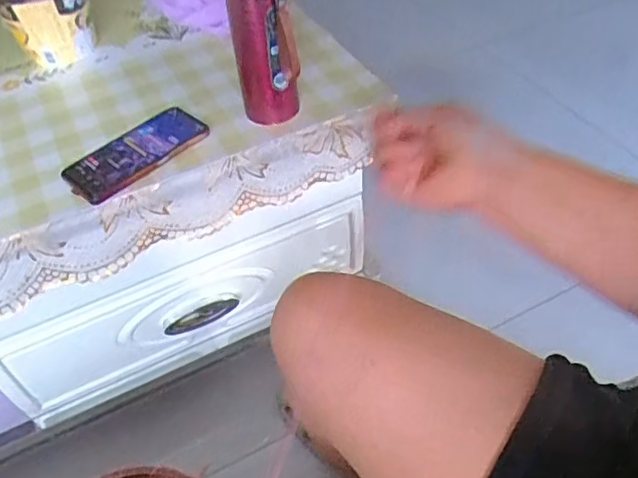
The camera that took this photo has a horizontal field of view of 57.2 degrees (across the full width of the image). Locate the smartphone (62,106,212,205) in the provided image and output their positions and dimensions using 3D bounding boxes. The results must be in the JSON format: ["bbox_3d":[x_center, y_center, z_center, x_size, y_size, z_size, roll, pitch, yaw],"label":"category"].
[{"bbox_3d":[-0.210,-0.101,0.682,0.081,0.014,0.167,35,59,30],"label":"smartphone"}]

